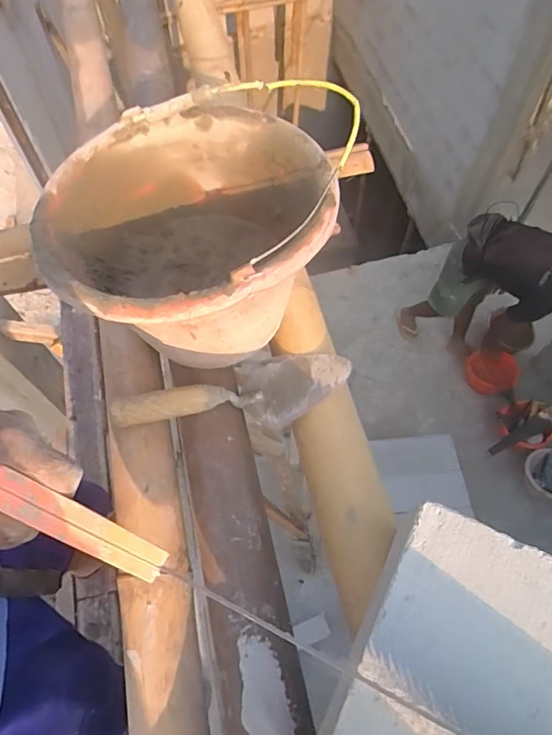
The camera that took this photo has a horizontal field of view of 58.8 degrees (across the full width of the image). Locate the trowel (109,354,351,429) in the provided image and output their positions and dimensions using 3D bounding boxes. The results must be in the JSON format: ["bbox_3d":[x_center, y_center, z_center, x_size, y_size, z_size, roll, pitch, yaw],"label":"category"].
[{"bbox_3d":[-0.046,0.034,0.572,0.270,0.044,0.083,-21,63,-10],"label":"trowel"}]

